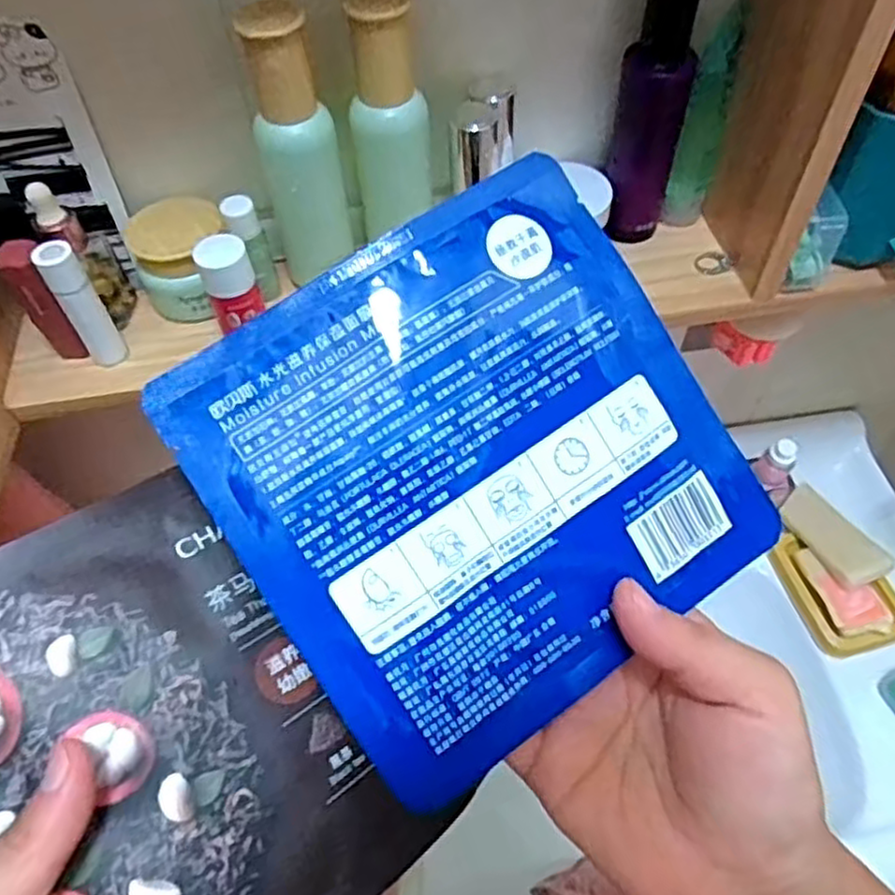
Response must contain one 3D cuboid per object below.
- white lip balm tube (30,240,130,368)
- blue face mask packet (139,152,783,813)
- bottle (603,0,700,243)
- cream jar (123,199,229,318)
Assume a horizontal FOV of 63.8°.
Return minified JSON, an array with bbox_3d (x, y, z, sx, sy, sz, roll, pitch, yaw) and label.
[{"bbox_3d":[-0.217,-0.084,0.428,0.022,0.083,0.016,-30,59,-18],"label":"white lip balm tube"},{"bbox_3d":[0.012,0.006,0.229,0.153,0.011,0.153,-33,93,-11],"label":"blue face mask packet"},{"bbox_3d":[0.124,-0.202,0.445,0.044,0.154,0.033,13,56,11],"label":"bottle"},{"bbox_3d":[-0.171,-0.121,0.467,0.062,0.054,0.056,15,56,12],"label":"cream jar"}]

